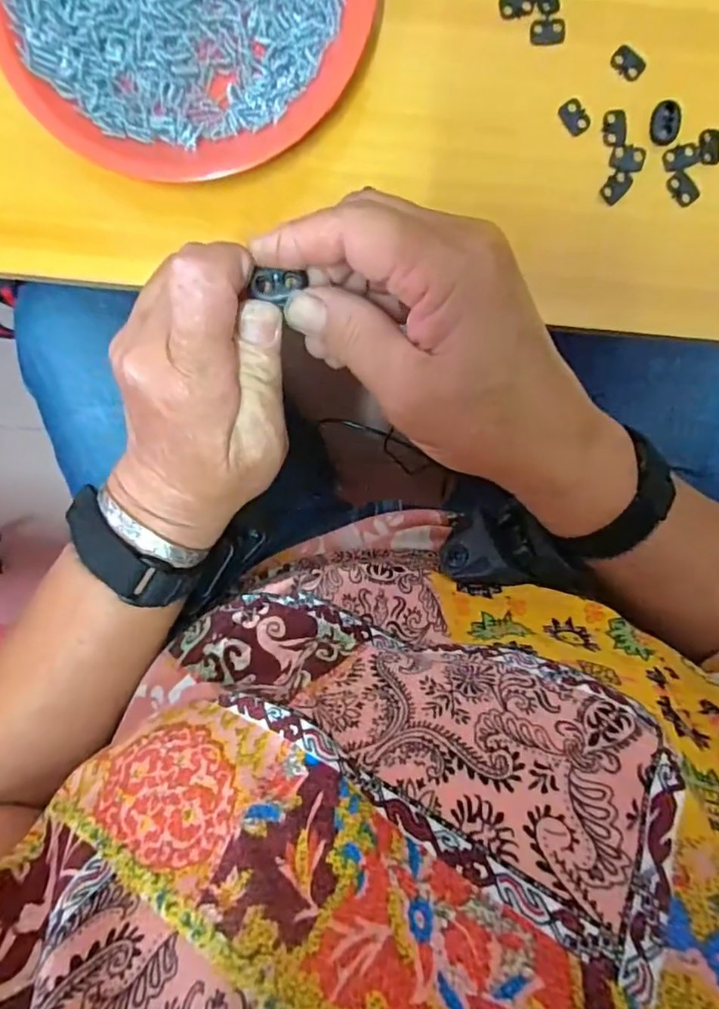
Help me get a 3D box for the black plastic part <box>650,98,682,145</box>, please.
[{"bbox_3d":[0.166,-0.207,0.303,0.015,0.004,0.020,5,96,-1],"label":"black plastic part"}]

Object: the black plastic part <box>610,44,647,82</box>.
[{"bbox_3d":[0.144,-0.237,0.301,0.019,0.004,0.013,34,95,-3],"label":"black plastic part"}]

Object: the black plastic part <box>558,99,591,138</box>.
[{"bbox_3d":[0.117,-0.210,0.304,0.012,0.004,0.018,-38,95,3],"label":"black plastic part"}]

